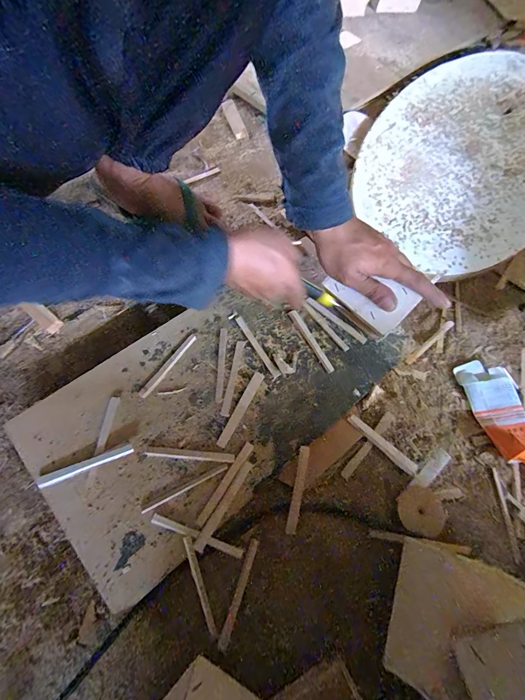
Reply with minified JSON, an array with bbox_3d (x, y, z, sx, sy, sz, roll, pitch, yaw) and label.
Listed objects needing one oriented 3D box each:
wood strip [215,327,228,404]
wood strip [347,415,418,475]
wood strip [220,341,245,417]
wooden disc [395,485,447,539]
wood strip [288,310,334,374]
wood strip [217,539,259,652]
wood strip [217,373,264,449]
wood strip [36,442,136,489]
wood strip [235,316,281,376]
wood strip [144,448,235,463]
[{"bbox_3d":[-0.048,0.016,0.398,0.009,0.004,0.092,4,65,-6],"label":"wood strip"},{"bbox_3d":[0.134,0.106,0.382,0.089,0.006,0.014,39,67,11],"label":"wood strip"},{"bbox_3d":[-0.034,0.031,0.395,0.009,0.004,0.091,12,64,-2],"label":"wood strip"},{"bbox_3d":[0.166,0.169,0.357,0.047,0.008,0.047,3,65,-6],"label":"wooden disc"},{"bbox_3d":[0.060,-0.012,0.425,0.011,0.004,0.092,-27,71,-18],"label":"wood strip"},{"bbox_3d":[-0.021,0.226,0.325,0.009,0.005,0.082,20,64,2],"label":"wood strip"},{"bbox_3d":[-0.024,0.065,0.382,0.012,0.006,0.092,27,65,5],"label":"wood strip"},{"bbox_3d":[-0.175,0.115,0.339,0.090,0.004,0.011,-20,71,-10],"label":"wood strip"},{"bbox_3d":[-0.007,-0.005,0.411,0.009,0.004,0.089,-30,72,-19],"label":"wood strip"},{"bbox_3d":[-0.075,0.109,0.357,0.090,0.004,0.008,6,65,-4],"label":"wood strip"}]

